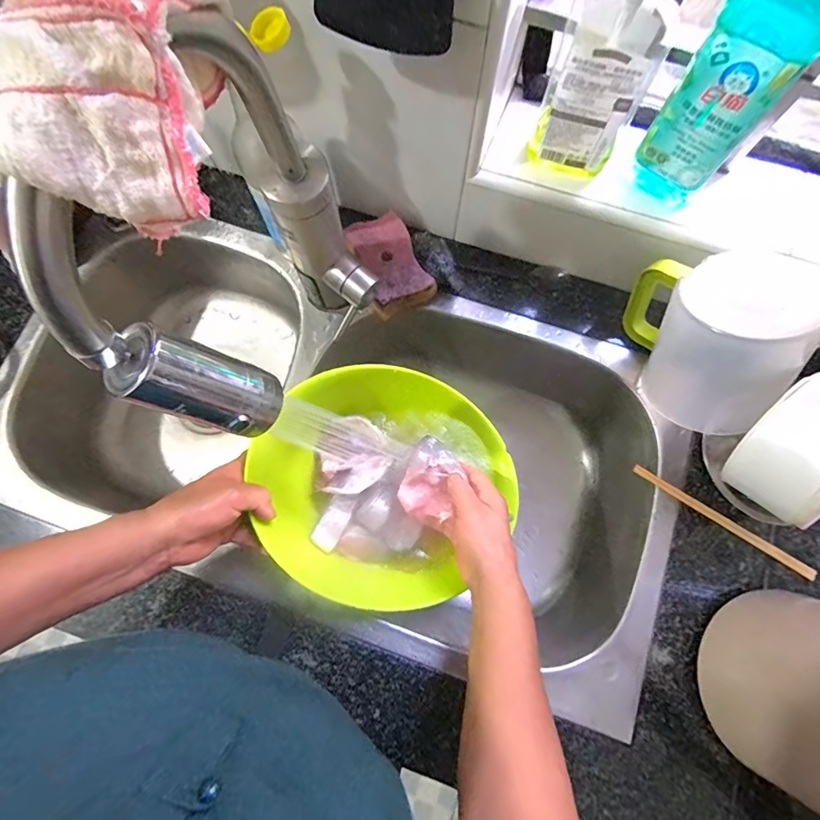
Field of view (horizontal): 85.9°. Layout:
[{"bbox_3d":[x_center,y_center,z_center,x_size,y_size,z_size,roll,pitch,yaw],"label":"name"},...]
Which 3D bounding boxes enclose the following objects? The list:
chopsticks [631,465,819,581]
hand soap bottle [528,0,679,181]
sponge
[{"bbox_3d":[0.334,0.117,0.475,0.202,0.011,0.013,32,79,8],"label":"chopsticks"},{"bbox_3d":[0.164,-0.288,0.369,0.075,0.191,0.060,25,78,6],"label":"hand soap bottle"},{"bbox_3d":[-0.025,-0.170,0.525,0.069,0.051,0.112,-25,78,-6],"label":"sponge"}]

